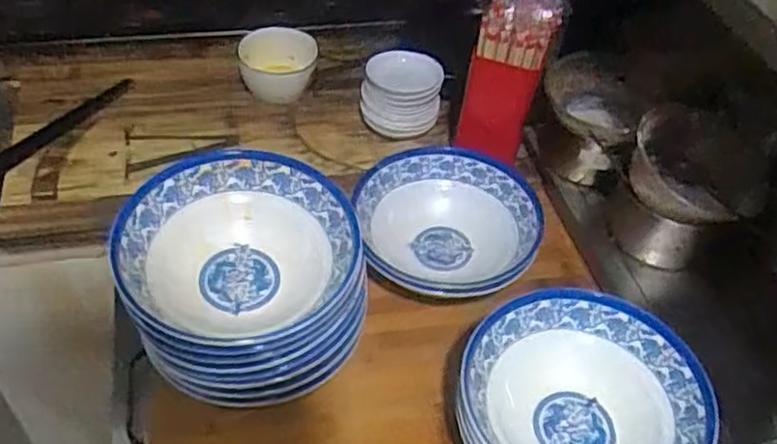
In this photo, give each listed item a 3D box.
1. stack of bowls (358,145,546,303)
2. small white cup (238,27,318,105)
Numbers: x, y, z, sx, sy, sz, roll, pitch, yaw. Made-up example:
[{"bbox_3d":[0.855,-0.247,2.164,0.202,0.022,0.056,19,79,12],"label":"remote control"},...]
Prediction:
[{"bbox_3d":[0.063,0.007,0.749,0.181,0.075,0.180,-16,50,-20],"label":"stack of bowls"},{"bbox_3d":[-0.140,-0.198,0.903,0.095,0.060,0.086,-3,46,-9],"label":"small white cup"}]

